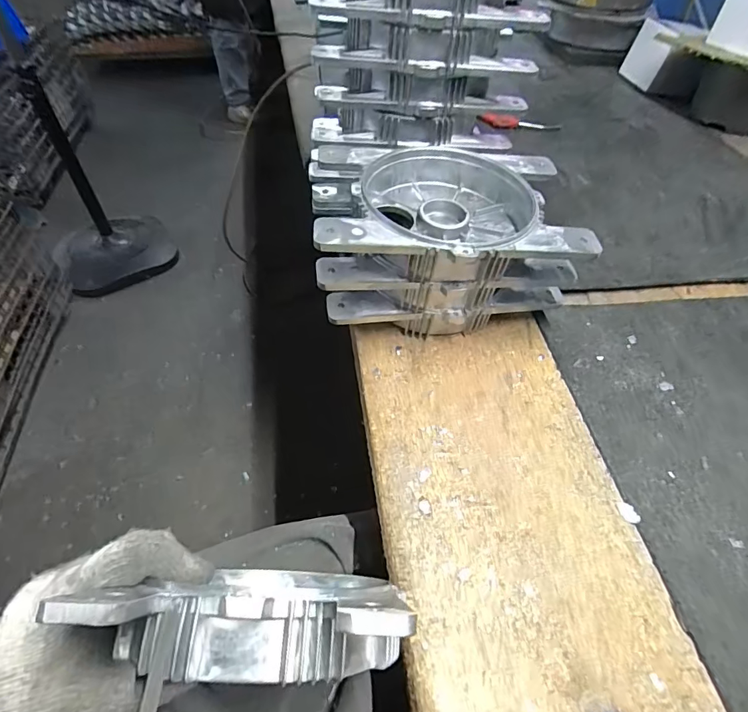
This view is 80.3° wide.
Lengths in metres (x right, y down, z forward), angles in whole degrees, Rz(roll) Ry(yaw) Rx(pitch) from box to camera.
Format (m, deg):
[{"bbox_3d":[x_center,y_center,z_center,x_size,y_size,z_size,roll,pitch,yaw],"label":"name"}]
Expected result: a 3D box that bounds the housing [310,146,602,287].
[{"bbox_3d":[0.074,-0.150,0.477,0.269,0.054,0.187,-3,50,-5],"label":"housing"}]

